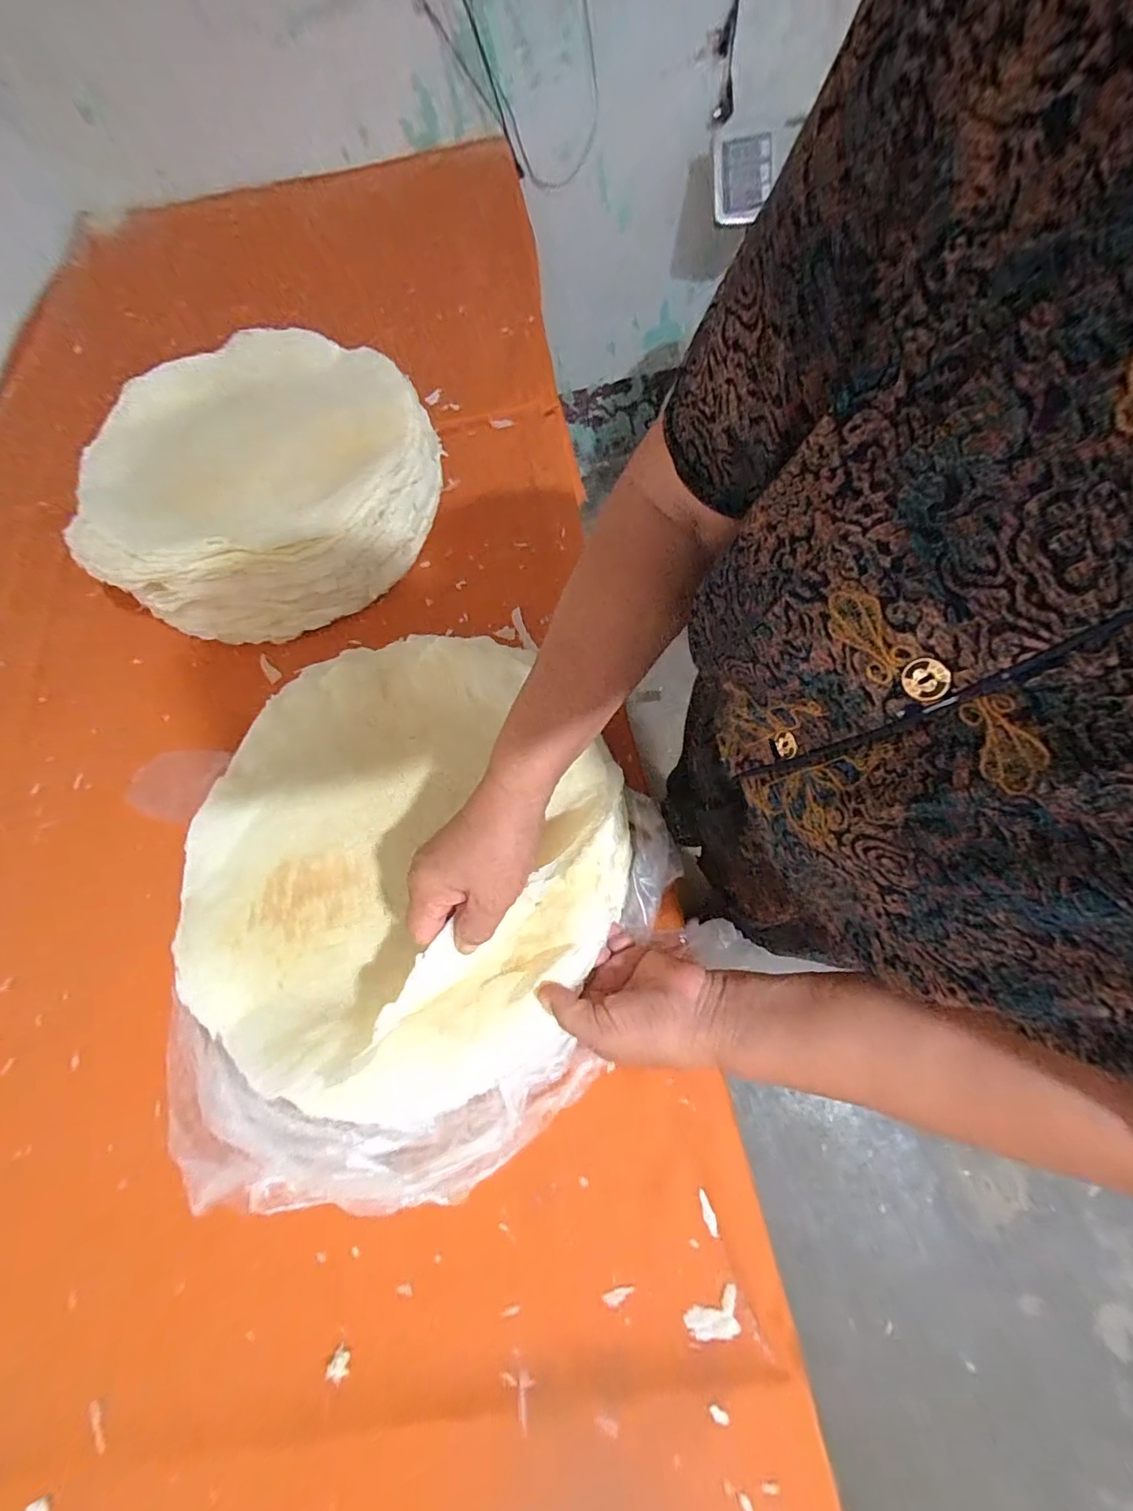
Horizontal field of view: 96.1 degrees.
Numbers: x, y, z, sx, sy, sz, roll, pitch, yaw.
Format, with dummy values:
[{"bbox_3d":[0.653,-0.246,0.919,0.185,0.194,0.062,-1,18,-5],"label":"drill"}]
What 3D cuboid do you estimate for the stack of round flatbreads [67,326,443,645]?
[{"bbox_3d":[-0.284,-0.270,0.517,0.309,0.126,0.264,-18,65,-1],"label":"stack of round flatbreads"}]

